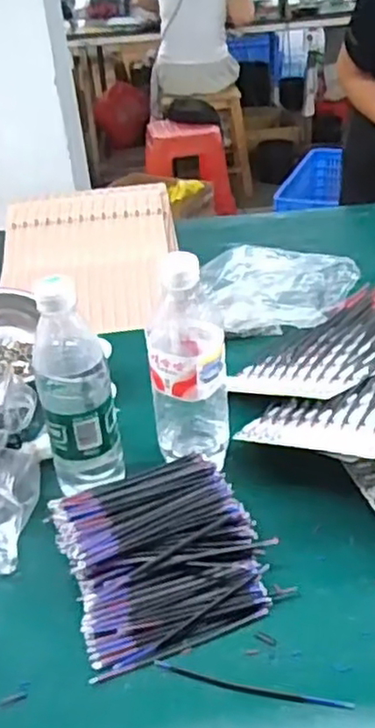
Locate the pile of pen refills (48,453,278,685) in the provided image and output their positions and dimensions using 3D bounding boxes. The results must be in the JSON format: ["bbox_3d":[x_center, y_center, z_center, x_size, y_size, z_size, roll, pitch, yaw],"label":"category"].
[{"bbox_3d":[-0.020,0.154,0.578,0.158,0.056,0.149,-16,35,-15],"label":"pile of pen refills"}]

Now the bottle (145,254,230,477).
[{"bbox_3d":[0.000,0.000,0.650,0.072,0.213,0.064,-3,34,4],"label":"bottle"}]

